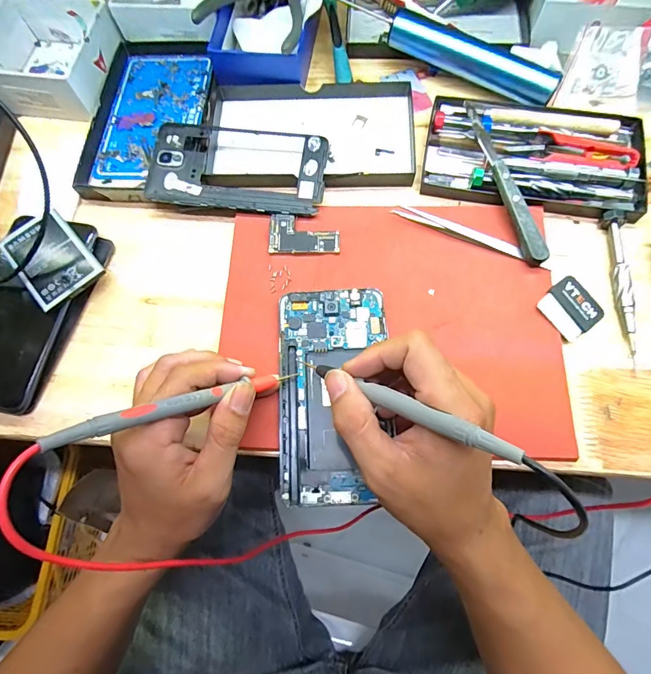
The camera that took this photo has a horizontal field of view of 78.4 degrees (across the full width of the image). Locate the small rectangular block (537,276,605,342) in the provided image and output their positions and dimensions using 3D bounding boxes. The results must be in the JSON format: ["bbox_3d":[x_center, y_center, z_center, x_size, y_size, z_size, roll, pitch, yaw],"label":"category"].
[{"bbox_3d":[0.181,-0.022,0.292,0.042,0.006,0.038,-39,75,-10],"label":"small rectangular block"}]

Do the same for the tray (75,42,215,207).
[{"bbox_3d":[-0.157,-0.204,0.368,0.107,0.015,0.192,3,72,3],"label":"tray"}]

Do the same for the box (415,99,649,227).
[{"bbox_3d":[0.174,-0.153,0.330,0.172,0.019,0.099,13,73,6],"label":"box"}]

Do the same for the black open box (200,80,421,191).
[{"bbox_3d":[-0.013,-0.179,0.352,0.180,0.020,0.118,-3,72,1],"label":"black open box"}]

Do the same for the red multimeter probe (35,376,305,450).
[{"bbox_3d":[-0.074,0.037,0.227,0.148,0.011,0.009,-10,66,-43],"label":"red multimeter probe"}]

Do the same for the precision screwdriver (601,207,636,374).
[{"bbox_3d":[0.222,-0.037,0.296,0.014,0.014,0.122,1,72,2],"label":"precision screwdriver"}]

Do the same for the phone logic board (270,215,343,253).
[{"bbox_3d":[-0.017,-0.082,0.318,0.055,0.004,0.034,2,72,3],"label":"phone logic board"}]

